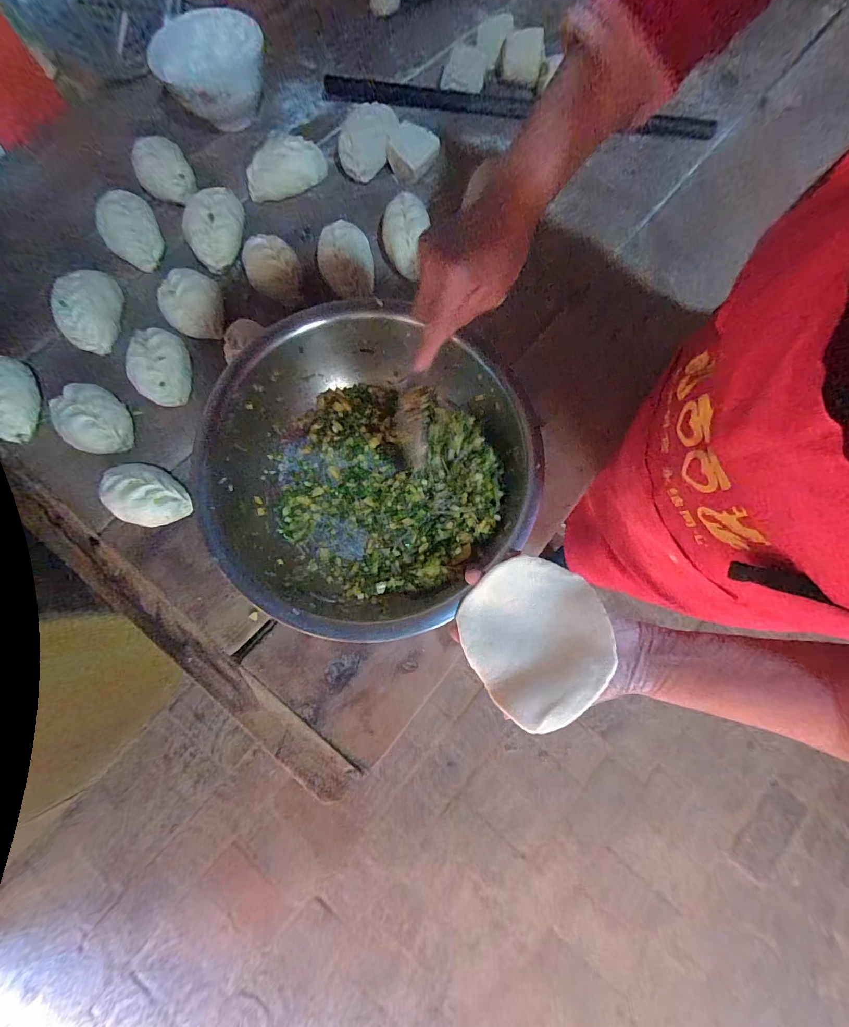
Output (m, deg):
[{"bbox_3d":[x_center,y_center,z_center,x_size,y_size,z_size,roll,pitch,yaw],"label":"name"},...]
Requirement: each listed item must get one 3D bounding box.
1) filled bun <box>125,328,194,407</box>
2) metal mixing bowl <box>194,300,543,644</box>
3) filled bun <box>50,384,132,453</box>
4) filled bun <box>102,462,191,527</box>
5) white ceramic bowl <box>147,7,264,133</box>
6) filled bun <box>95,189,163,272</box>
[{"bbox_3d":[-0.319,-0.182,0.480,0.062,0.043,0.096,-10,79,-2],"label":"filled bun"},{"bbox_3d":[-0.068,-0.039,0.436,0.313,0.104,0.307,0,78,-1],"label":"metal mixing bowl"},{"bbox_3d":[-0.391,-0.112,0.467,0.090,0.048,0.075,22,80,4],"label":"filled bun"},{"bbox_3d":[-0.318,-0.021,0.448,0.093,0.054,0.065,23,80,4],"label":"filled bun"},{"bbox_3d":[-0.289,-0.611,0.545,0.135,0.060,0.115,-5,79,-1],"label":"white ceramic bowl"},{"bbox_3d":[-0.382,-0.370,0.515,0.072,0.043,0.091,-39,82,-7],"label":"filled bun"}]

